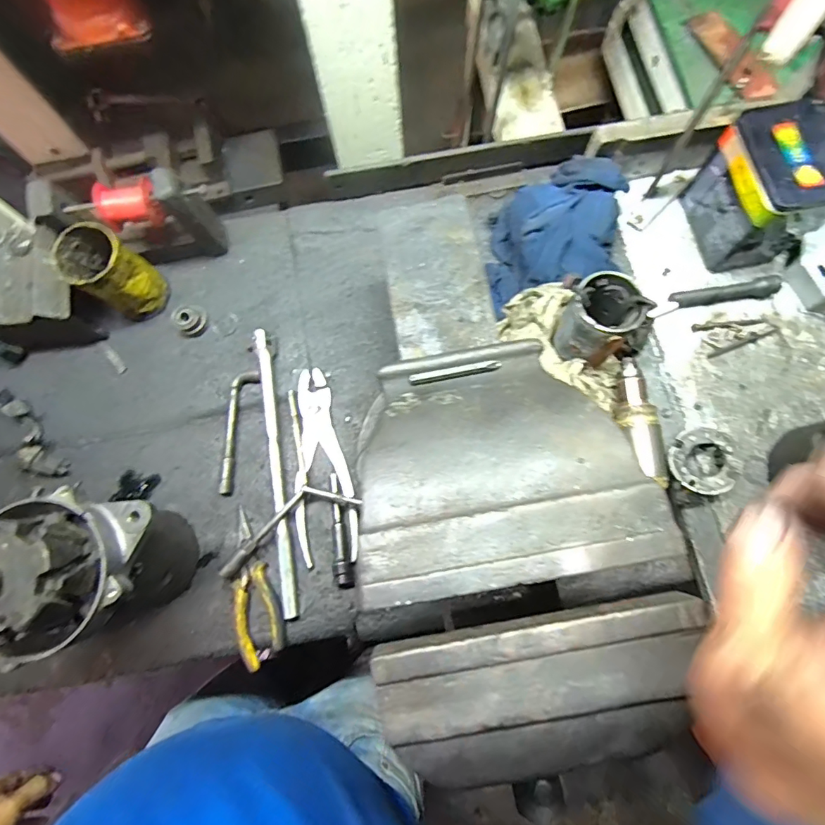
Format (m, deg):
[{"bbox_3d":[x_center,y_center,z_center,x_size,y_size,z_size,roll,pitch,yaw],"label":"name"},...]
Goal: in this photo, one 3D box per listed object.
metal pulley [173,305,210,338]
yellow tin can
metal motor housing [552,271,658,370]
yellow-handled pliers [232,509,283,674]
[{"bbox_3d":[-0.296,-0.124,0.603,0.041,0.023,0.041,-41,78,-8],"label":"metal pulley"},{"bbox_3d":[-0.377,-0.174,0.573,0.077,0.113,0.073,0,76,2],"label":"yellow tin can"},{"bbox_3d":[0.213,-0.105,0.517,0.085,0.084,0.088,-43,78,-8],"label":"metal motor housing"},{"bbox_3d":[-0.188,0.200,0.523,0.049,0.017,0.172,-18,76,-2],"label":"yellow-handled pliers"}]

